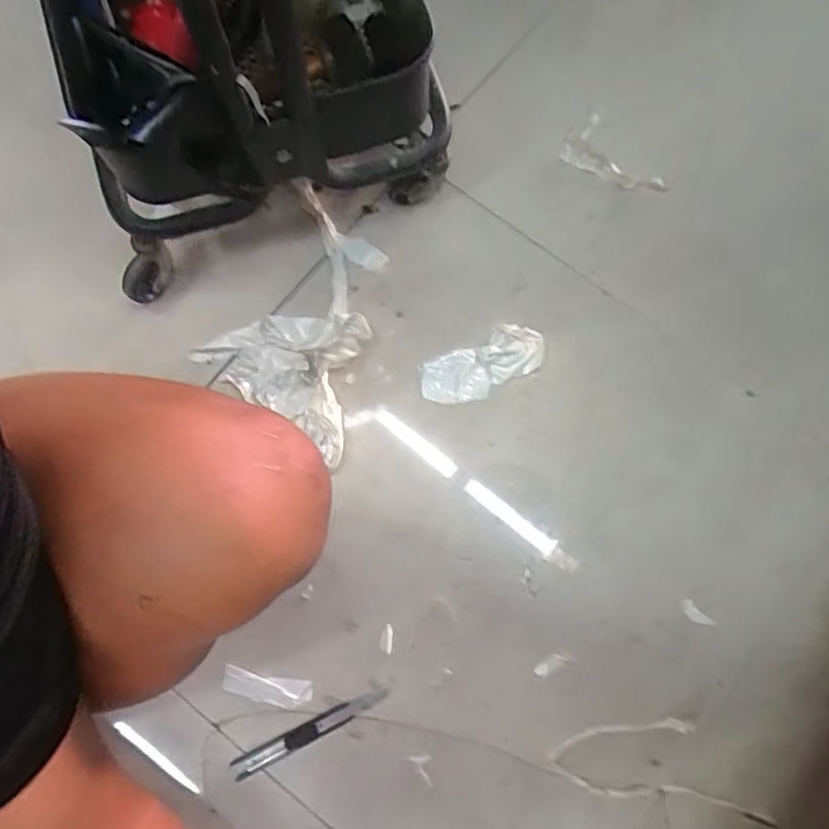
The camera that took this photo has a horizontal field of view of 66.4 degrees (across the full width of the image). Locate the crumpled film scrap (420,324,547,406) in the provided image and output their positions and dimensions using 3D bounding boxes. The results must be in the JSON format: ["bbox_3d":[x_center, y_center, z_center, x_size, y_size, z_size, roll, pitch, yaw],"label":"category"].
[{"bbox_3d":[0.073,-0.053,0.685,0.133,0.020,0.060,-26,77,-5],"label":"crumpled film scrap"}]

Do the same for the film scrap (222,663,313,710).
[{"bbox_3d":[-0.143,0.265,0.611,0.086,0.004,0.027,11,76,4],"label":"film scrap"}]

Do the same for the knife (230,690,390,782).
[{"bbox_3d":[-0.099,0.301,0.602,0.154,0.007,0.021,-26,77,-5],"label":"knife"}]

